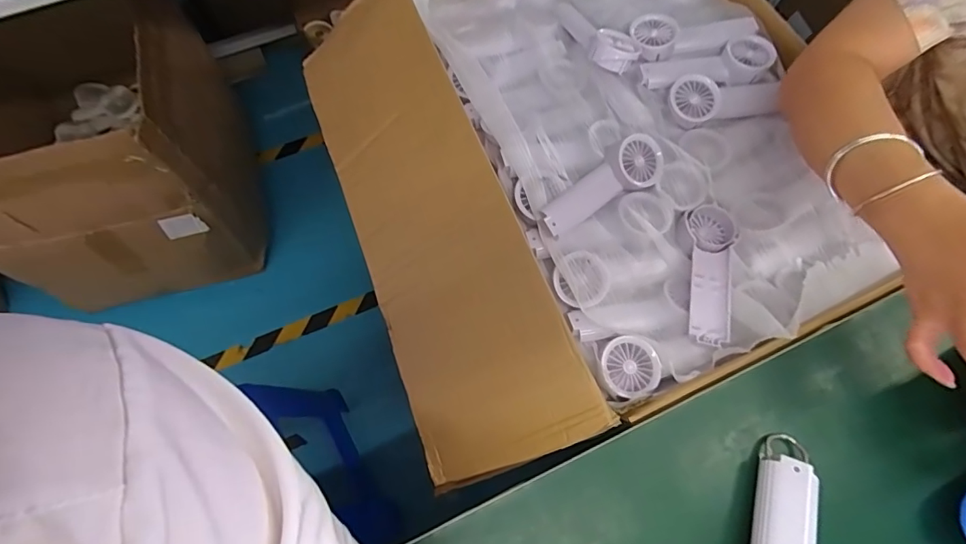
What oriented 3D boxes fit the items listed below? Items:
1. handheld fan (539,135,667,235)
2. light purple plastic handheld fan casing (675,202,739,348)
[{"bbox_3d":[0.138,-0.103,0.559,0.172,0.030,0.064,-32,72,-14],"label":"handheld fan"},{"bbox_3d":[0.245,0.000,0.531,0.060,0.024,0.169,14,68,4],"label":"light purple plastic handheld fan casing"}]

